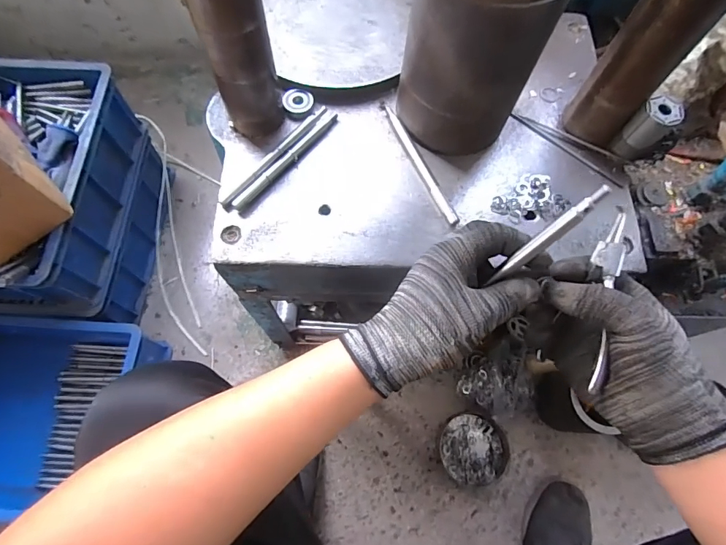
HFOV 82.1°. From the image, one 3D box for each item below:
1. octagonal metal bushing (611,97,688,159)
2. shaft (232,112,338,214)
[{"bbox_3d":[0.309,-0.153,0.452,0.033,0.060,0.040,-42,76,-16],"label":"octagonal metal bushing"},{"bbox_3d":[-0.084,-0.127,0.465,0.013,0.011,0.161,36,72,11],"label":"shaft"}]

